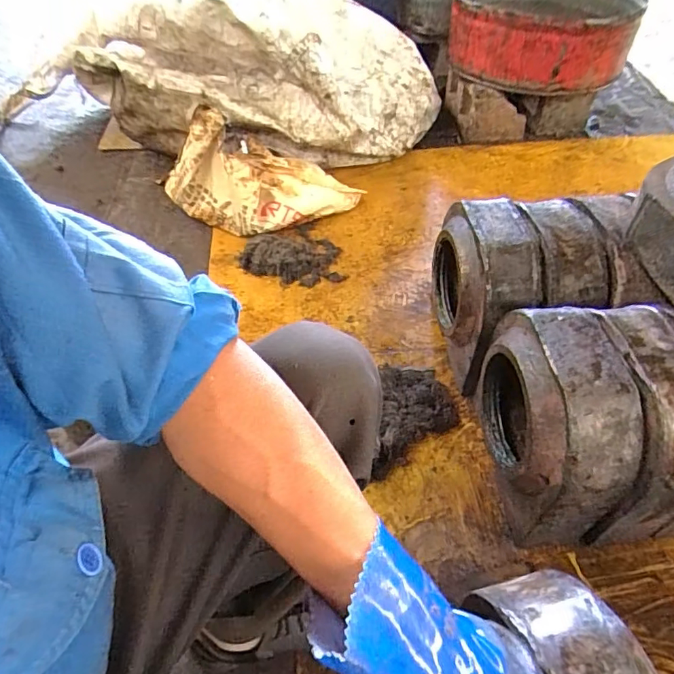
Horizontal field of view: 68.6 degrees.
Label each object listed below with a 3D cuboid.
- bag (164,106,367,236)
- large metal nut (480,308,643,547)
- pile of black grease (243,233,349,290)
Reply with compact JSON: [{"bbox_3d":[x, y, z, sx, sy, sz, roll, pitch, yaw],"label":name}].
[{"bbox_3d":[-0.199,-0.443,1.317,0.517,0.257,0.289,-10,48,-9],"label":"bag"},{"bbox_3d":[0.308,0.136,0.748,0.121,0.310,0.260,-3,48,-3],"label":"large metal nut"},{"bbox_3d":[-0.112,-0.206,1.227,0.249,0.052,0.182,-6,46,-7],"label":"pile of black grease"}]

